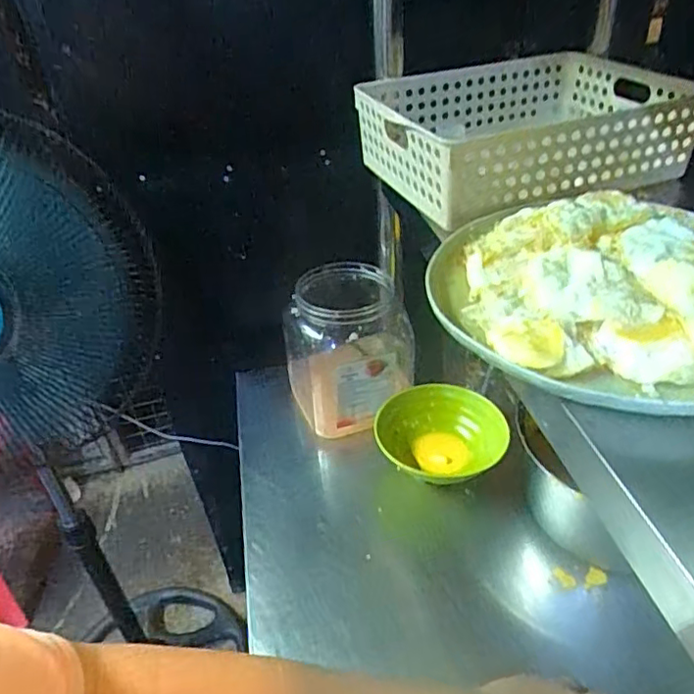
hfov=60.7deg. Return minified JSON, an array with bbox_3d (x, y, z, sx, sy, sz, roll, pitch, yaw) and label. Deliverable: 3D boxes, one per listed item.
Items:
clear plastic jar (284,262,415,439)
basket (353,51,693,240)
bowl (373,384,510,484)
[{"bbox_3d":[0.001,0.011,0.730,0.154,0.178,0.131,-5,38,-1],"label":"clear plastic jar"},{"bbox_3d":[0.174,-0.218,0.589,0.280,0.072,0.200,-16,40,-14],"label":"basket"},{"bbox_3d":[0.107,0.103,0.681,0.146,0.049,0.115,-3,38,2],"label":"bowl"}]

